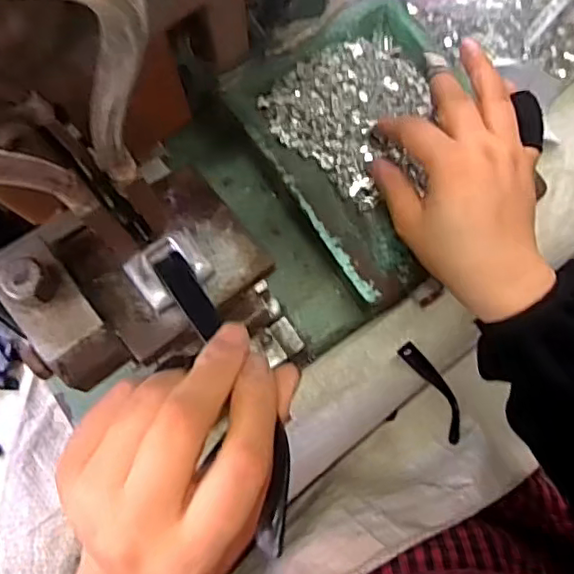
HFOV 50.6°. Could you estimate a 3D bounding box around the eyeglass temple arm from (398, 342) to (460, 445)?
[{"bbox_3d":[0.121,0.085,0.492,0.023,0.142,0.010,-43,41,-8],"label":"eyeglass temple arm"}]

